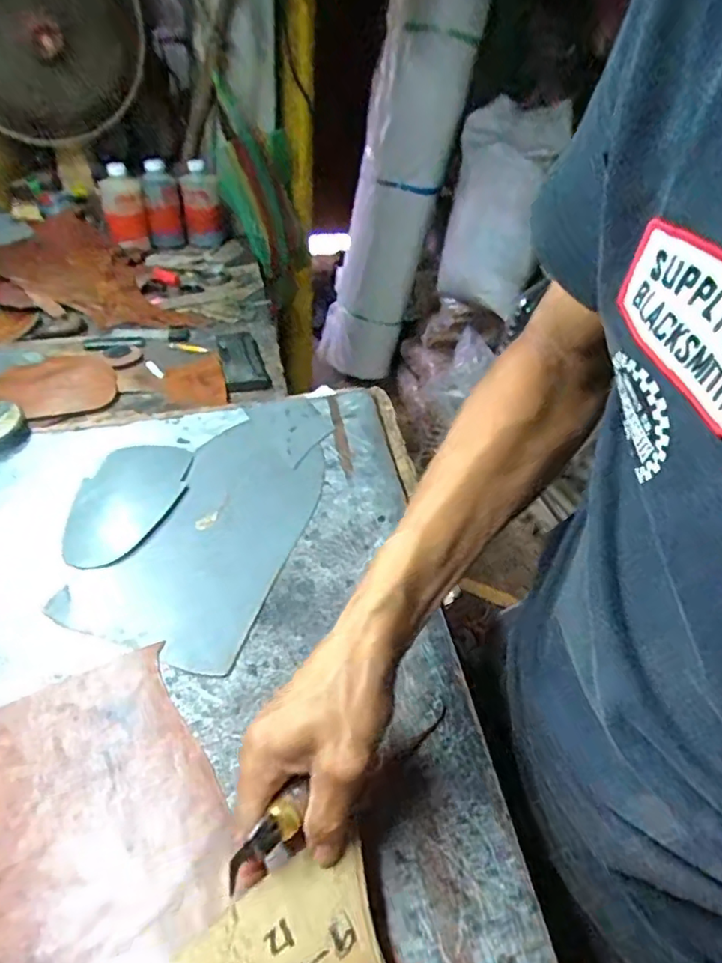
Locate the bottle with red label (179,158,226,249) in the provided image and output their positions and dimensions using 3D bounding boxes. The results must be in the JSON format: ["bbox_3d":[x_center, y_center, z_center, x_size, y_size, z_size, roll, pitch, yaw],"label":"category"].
[{"bbox_3d":[-0.314,-0.552,1.194,0.078,0.144,0.076,-6,41,-13],"label":"bottle with red label"}]

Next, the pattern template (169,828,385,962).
[{"bbox_3d":[-0.035,0.234,0.292,0.112,0.004,0.072,-26,63,-33],"label":"pattern template"}]

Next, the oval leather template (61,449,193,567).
[{"bbox_3d":[-0.228,0.017,0.577,0.095,0.007,0.160,4,42,5],"label":"oval leather template"}]

